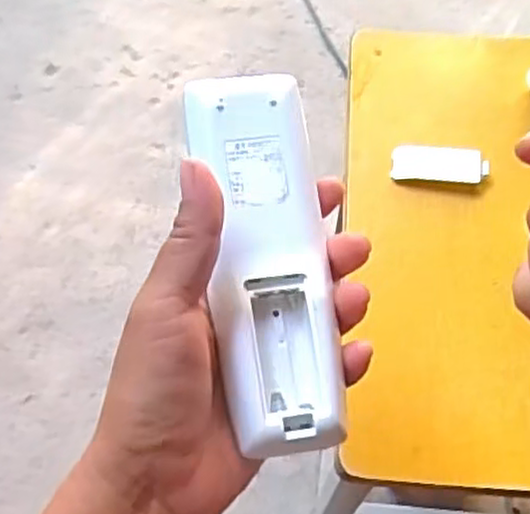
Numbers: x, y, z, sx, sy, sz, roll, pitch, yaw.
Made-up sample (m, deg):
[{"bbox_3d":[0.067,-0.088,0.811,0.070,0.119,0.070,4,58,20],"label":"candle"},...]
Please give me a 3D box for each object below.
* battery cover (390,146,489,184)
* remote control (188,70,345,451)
[{"bbox_3d":[0.116,-0.061,0.492,0.061,0.017,0.021,7,63,2],"label":"battery cover"},{"bbox_3d":[0.001,-0.002,0.302,0.048,0.013,0.156,-7,76,-2],"label":"remote control"}]

